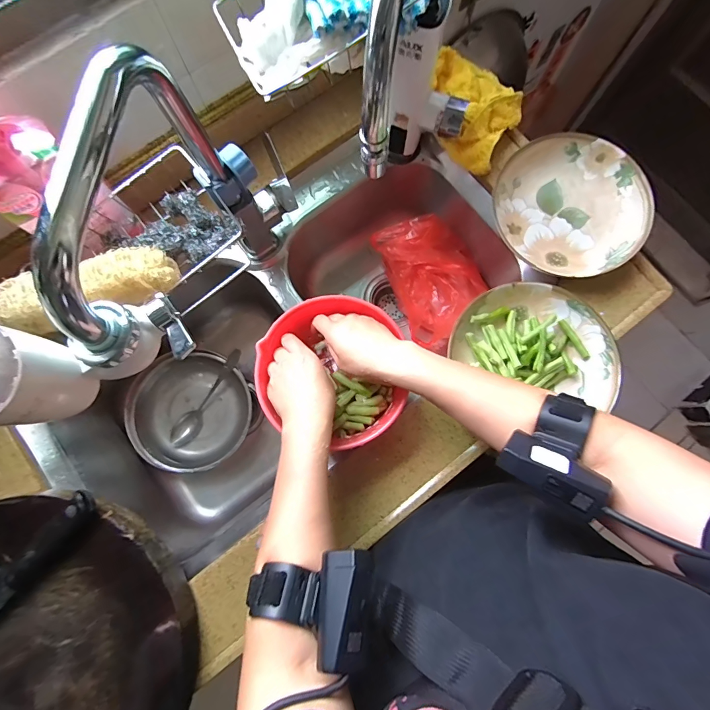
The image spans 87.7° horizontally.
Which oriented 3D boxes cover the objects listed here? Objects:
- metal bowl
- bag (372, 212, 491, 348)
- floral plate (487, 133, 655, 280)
[{"bbox_3d":[-0.287,0.098,0.638,0.194,0.073,0.190,0,80,-1],"label":"metal bowl"},{"bbox_3d":[0.138,-0.138,0.629,0.139,0.099,0.194,-25,81,-5],"label":"bag"},{"bbox_3d":[0.283,-0.197,0.492,0.179,0.041,0.193,0,80,-1],"label":"floral plate"}]

